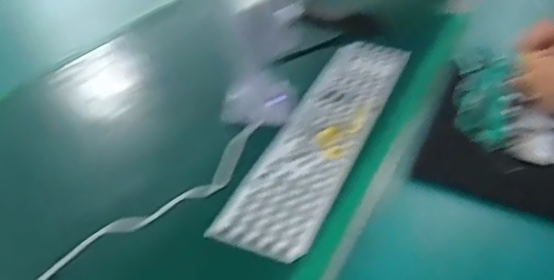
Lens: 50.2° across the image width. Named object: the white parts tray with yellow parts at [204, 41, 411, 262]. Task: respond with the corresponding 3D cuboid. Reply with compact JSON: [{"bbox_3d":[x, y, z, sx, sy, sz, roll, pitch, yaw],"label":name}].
[{"bbox_3d":[0.064,-0.020,0.765,0.119,0.024,0.495,10,34,20],"label":"white parts tray with yellow parts"}]

